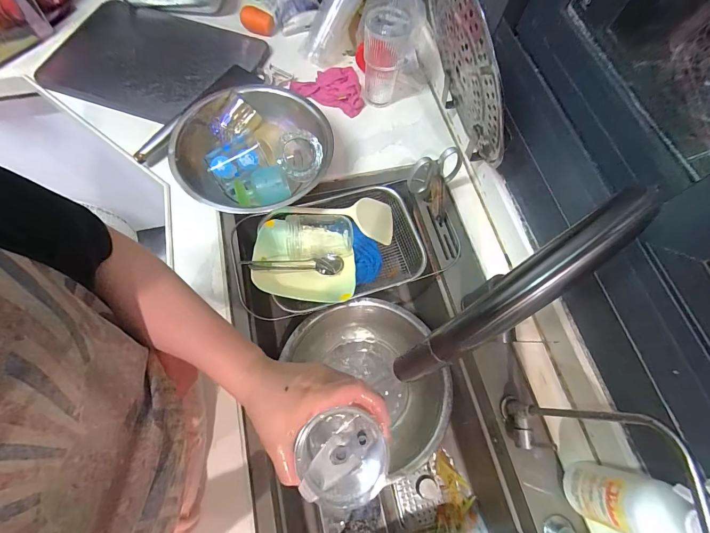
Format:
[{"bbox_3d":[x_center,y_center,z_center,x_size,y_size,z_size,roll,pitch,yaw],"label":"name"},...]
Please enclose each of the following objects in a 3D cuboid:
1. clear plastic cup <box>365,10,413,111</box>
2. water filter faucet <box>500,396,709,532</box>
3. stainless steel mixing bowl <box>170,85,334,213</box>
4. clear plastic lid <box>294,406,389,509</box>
[{"bbox_3d":[0.059,-0.429,0.698,0.083,0.160,0.075,6,68,0],"label":"clear plastic cup"},{"bbox_3d":[0.276,0.257,0.376,0.040,0.267,0.207,-12,69,-7],"label":"water filter faucet"},{"bbox_3d":[-0.189,-0.215,0.630,0.272,0.100,0.257,1,68,-2],"label":"stainless steel mixing bowl"},{"bbox_3d":[-0.011,0.177,0.311,0.081,0.019,0.079,1,68,-2],"label":"clear plastic lid"}]

